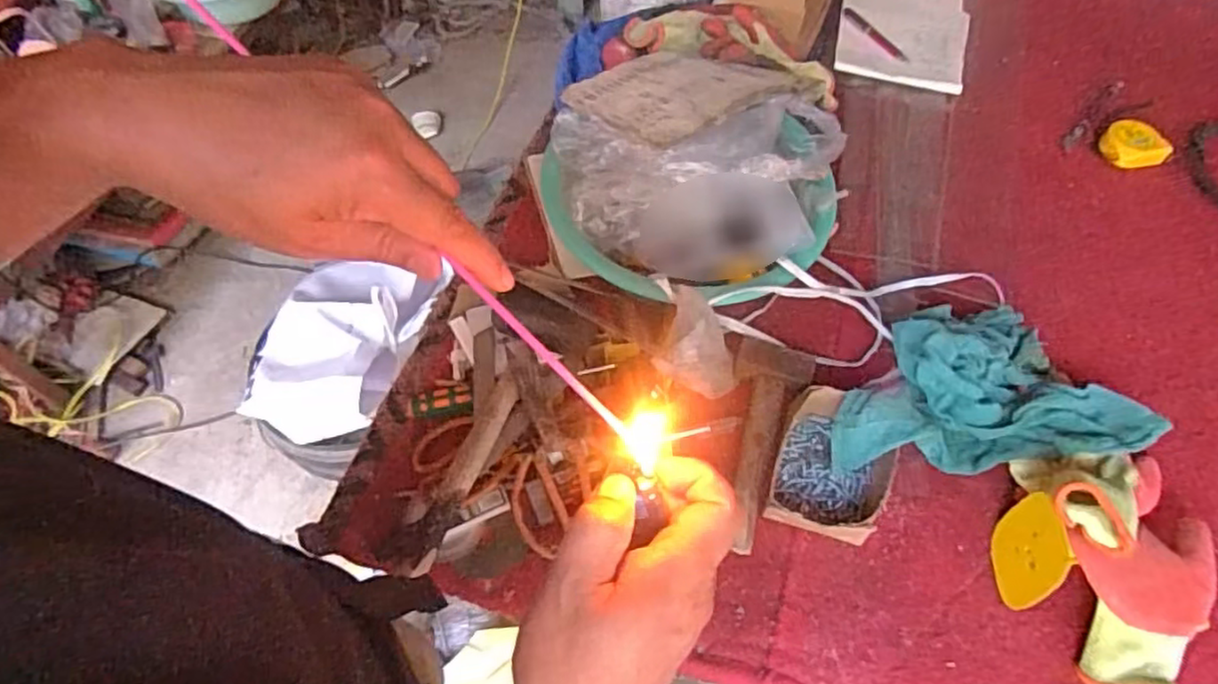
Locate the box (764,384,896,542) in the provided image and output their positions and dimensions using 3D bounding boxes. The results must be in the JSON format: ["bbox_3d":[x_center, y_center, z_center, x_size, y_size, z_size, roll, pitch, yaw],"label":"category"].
[{"bbox_3d":[0.212,0.120,0.665,0.103,0.049,0.139,18,60,13],"label":"box"}]

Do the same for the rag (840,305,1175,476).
[{"bbox_3d":[0.364,0.034,0.704,0.300,0.066,0.176,-2,57,1],"label":"rag"}]

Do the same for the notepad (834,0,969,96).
[{"bbox_3d":[0.443,-0.481,1.054,0.184,0.015,0.248,14,63,4],"label":"notepad"}]

